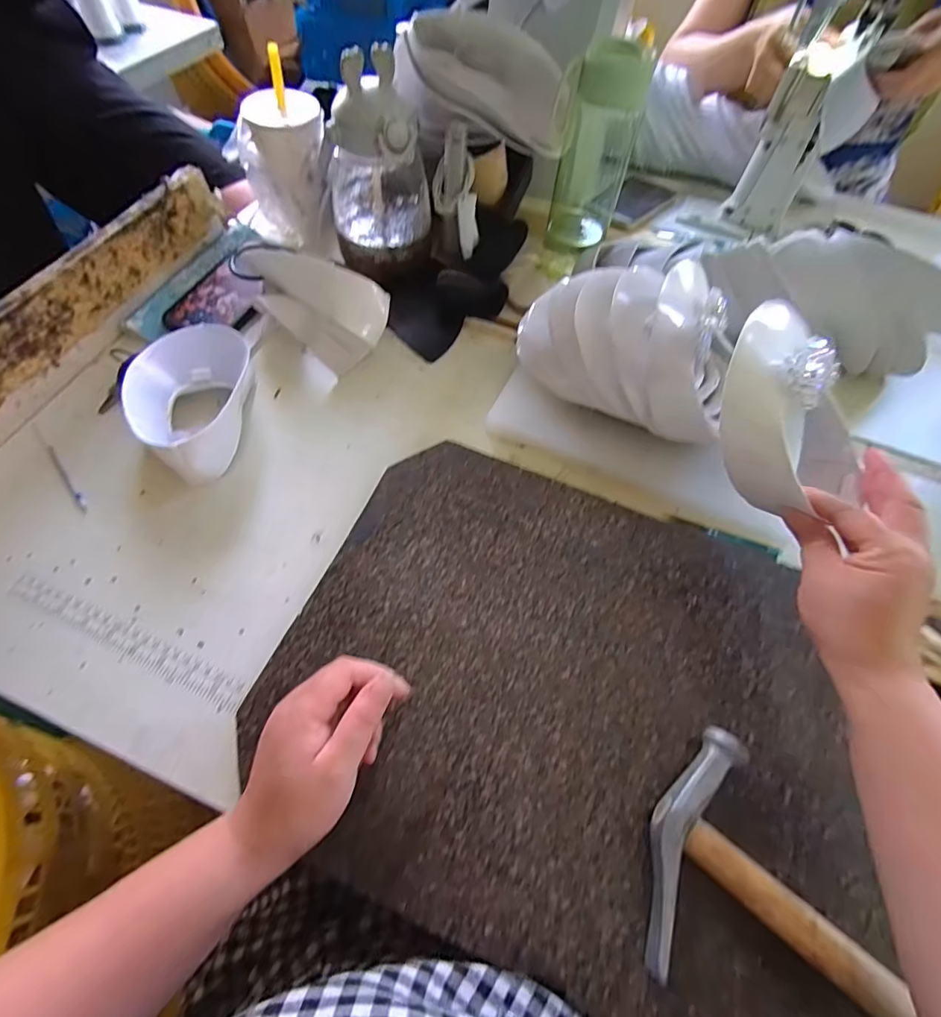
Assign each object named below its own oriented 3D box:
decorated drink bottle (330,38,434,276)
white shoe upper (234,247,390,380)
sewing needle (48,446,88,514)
[{"bbox_3d":[-0.104,-0.370,0.539,0.106,0.203,0.116,-12,63,-7],"label":"decorated drink bottle"},{"bbox_3d":[-0.172,-0.227,0.529,0.150,0.081,0.093,29,65,13],"label":"white shoe upper"},{"bbox_3d":[-0.382,-0.027,0.457,0.008,0.004,0.090,-38,69,-19],"label":"sewing needle"}]

